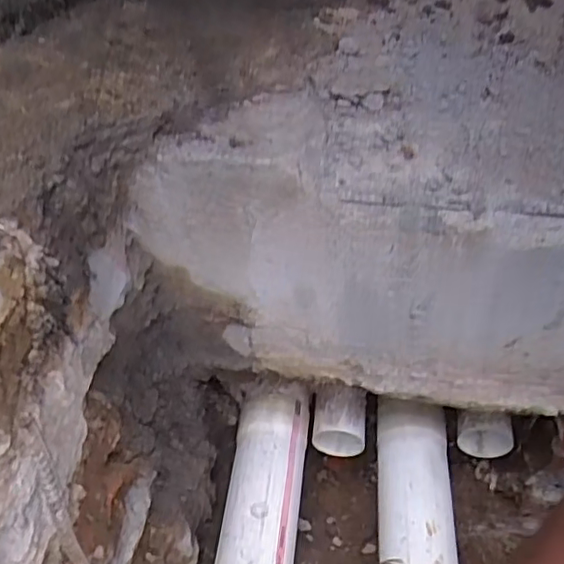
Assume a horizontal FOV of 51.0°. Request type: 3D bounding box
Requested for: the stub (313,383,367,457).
[{"bbox_3d":[0.105,0.248,1.057,0.097,0.093,0.091,5,41,5],"label":"stub"}]

